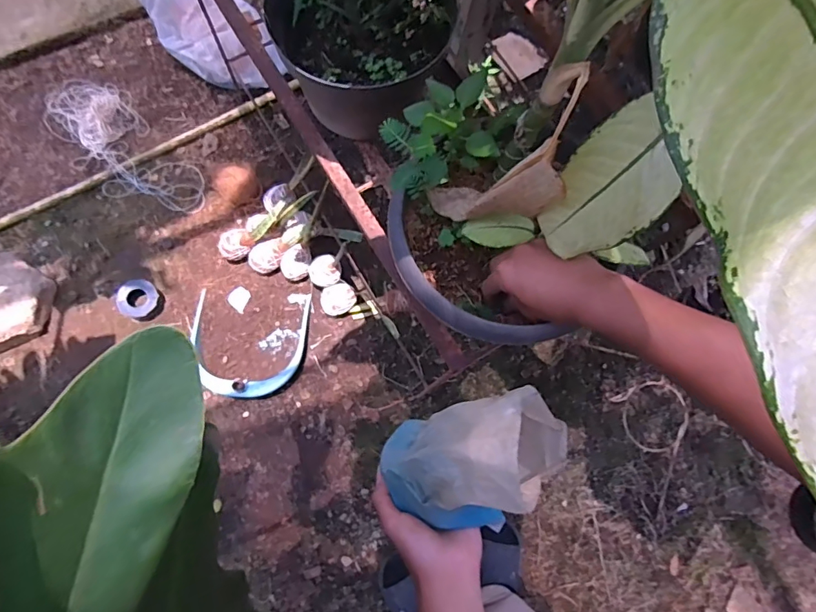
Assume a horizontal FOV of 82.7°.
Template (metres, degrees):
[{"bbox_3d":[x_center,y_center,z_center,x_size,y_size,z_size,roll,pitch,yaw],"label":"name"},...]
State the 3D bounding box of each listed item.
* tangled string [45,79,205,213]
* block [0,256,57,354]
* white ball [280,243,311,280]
[{"bbox_3d":[-0.711,-0.398,1.129,0.204,0.061,0.494,-42,84,-13],"label":"tangled string"},{"bbox_3d":[-0.911,-0.008,1.023,0.221,0.072,0.208,19,75,-1],"label":"block"},{"bbox_3d":[-0.259,-0.099,1.076,0.075,0.052,0.068,-20,79,-10],"label":"white ball"}]

